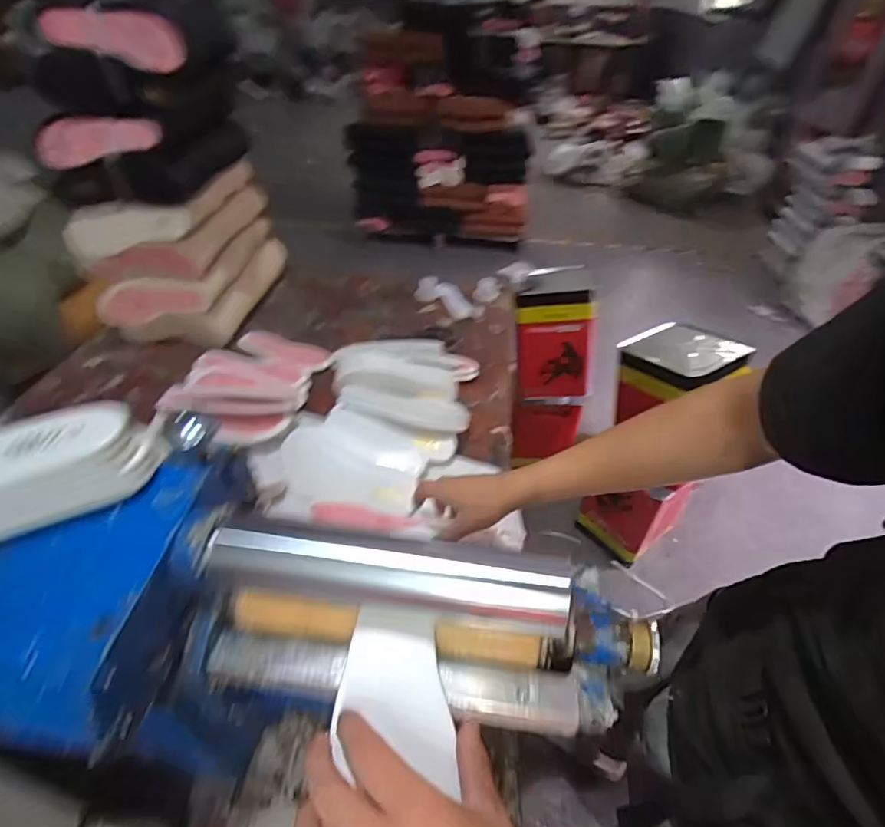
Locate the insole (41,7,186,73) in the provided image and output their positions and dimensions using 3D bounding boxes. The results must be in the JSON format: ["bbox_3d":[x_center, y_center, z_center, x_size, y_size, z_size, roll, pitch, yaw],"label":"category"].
[{"bbox_3d":[-0.482,-0.551,0.743,0.208,0.081,0.013,7,69,5],"label":"insole"}]

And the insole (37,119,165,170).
[{"bbox_3d":[-0.562,-0.444,0.821,0.183,0.069,0.015,-9,43,-14],"label":"insole"}]

